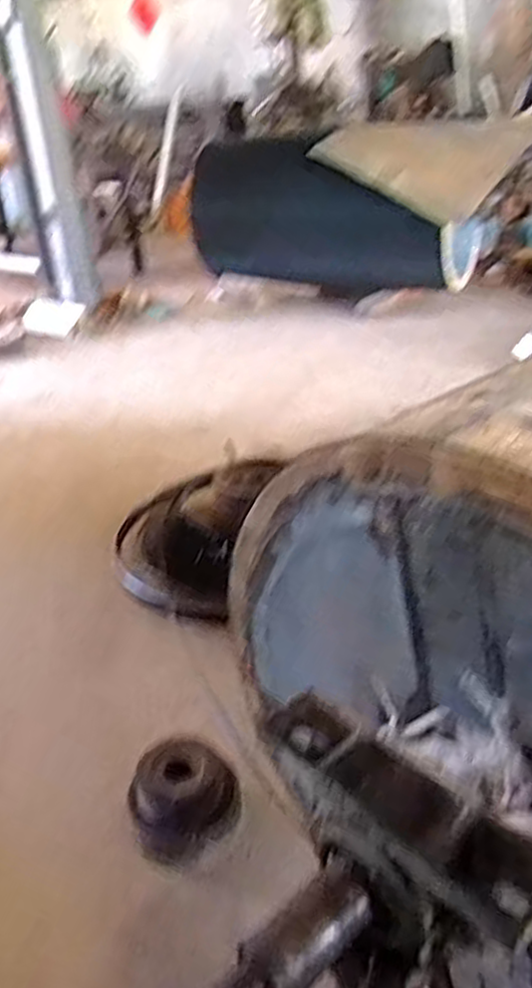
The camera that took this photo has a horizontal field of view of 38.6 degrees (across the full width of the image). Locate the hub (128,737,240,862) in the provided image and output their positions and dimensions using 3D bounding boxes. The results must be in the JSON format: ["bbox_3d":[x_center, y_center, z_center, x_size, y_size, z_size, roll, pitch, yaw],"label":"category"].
[{"bbox_3d":[-0.114,0.422,1.055,0.146,0.086,0.138,-12,31,-11],"label":"hub"}]

